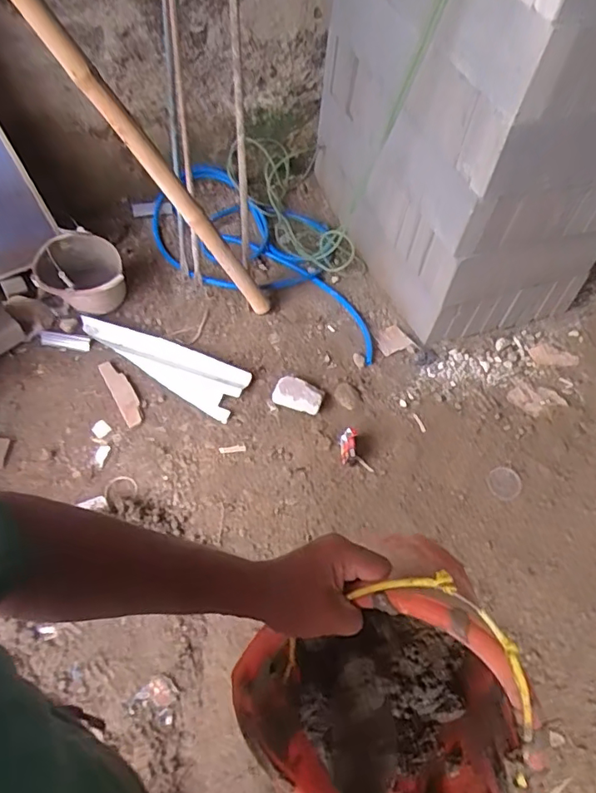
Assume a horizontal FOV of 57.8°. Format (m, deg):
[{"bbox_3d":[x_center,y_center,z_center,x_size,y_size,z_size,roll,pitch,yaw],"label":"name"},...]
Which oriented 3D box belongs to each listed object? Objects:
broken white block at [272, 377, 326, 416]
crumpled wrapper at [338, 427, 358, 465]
[{"bbox_3d":[0.001,0.000,1.657,0.152,0.062,0.094,22,54,10],"label":"broken white block"},{"bbox_3d":[0.143,0.143,1.567,0.050,0.026,0.108,10,71,4],"label":"crumpled wrapper"}]

